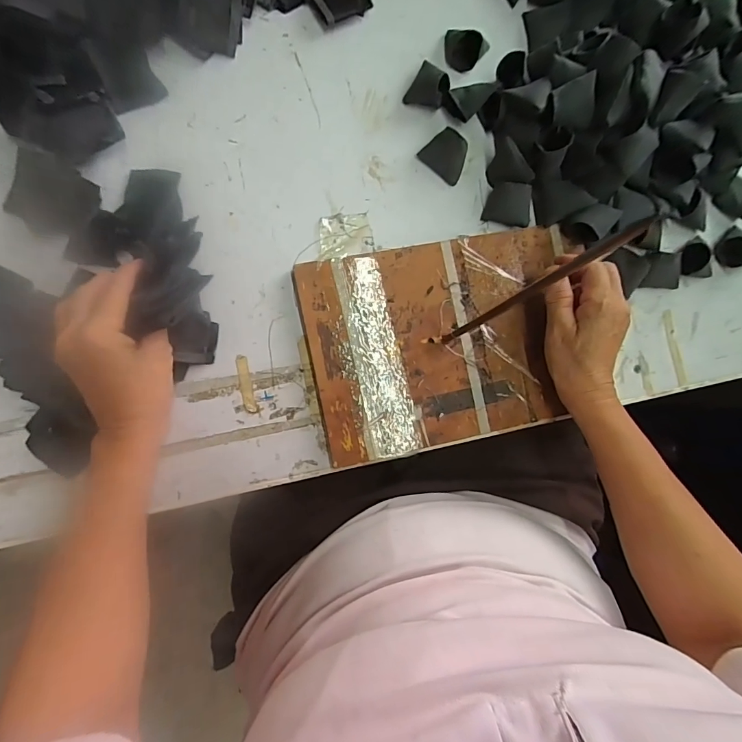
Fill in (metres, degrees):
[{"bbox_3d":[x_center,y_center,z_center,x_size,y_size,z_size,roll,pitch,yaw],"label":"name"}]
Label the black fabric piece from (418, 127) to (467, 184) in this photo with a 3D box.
[{"bbox_3d":[0.070,-0.197,0.373,0.041,0.024,0.027,38,83,-3],"label":"black fabric piece"}]

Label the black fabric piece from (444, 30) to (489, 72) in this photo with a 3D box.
[{"bbox_3d":[0.088,-0.302,0.380,0.040,0.028,0.031,22,84,-5],"label":"black fabric piece"}]

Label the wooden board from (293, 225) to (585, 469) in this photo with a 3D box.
[{"bbox_3d":[0.068,-0.027,0.363,0.240,0.008,0.175,-12,88,-8],"label":"wooden board"}]

